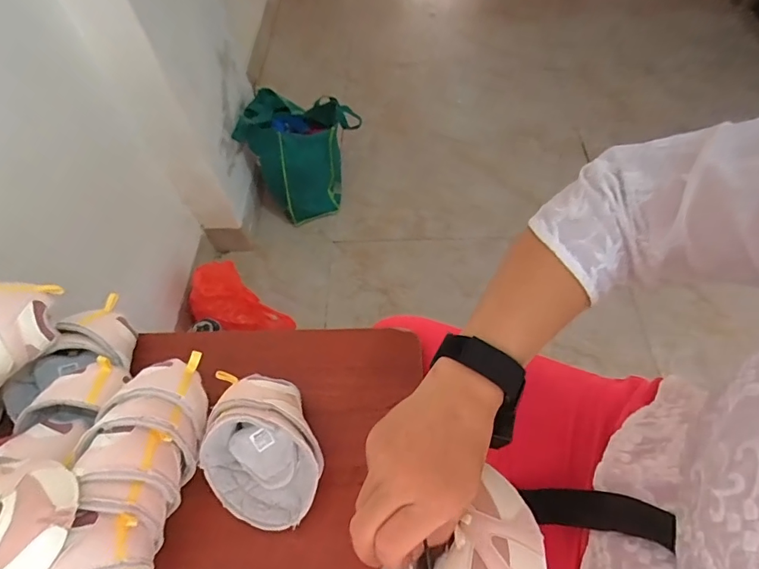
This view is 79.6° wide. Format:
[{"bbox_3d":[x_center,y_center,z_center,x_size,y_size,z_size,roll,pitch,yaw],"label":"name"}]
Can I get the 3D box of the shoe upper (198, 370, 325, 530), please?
[{"bbox_3d":[-0.122,0.161,0.464,0.135,0.071,0.132,16,60,14],"label":"shoe upper"}]

